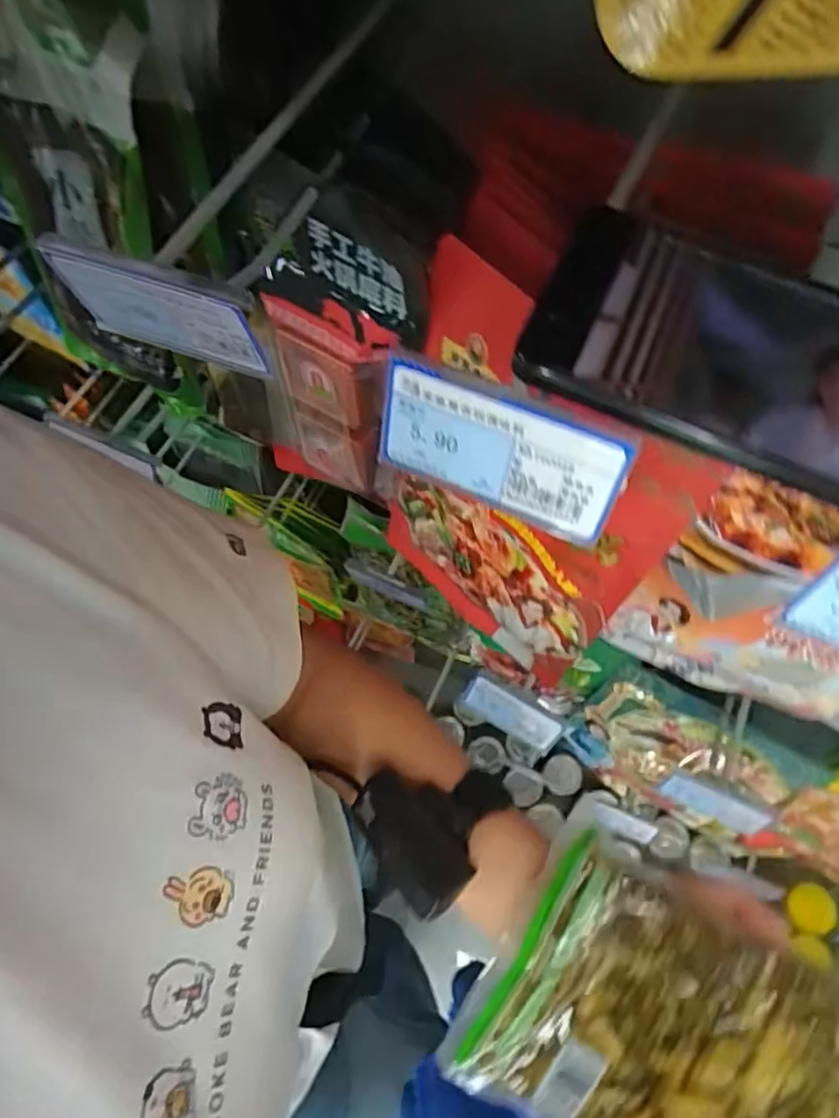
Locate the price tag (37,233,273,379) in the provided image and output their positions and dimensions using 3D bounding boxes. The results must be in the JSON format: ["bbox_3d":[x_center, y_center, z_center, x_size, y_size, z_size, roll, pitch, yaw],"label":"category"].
[{"bbox_3d":[-0.093,-0.091,0.241,0.081,0.048,0.007,20,70,9],"label":"price tag"}]

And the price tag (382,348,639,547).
[{"bbox_3d":[0.025,-0.035,0.211,0.081,0.045,0.005,23,49,15],"label":"price tag"}]

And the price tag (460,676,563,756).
[{"bbox_3d":[0.075,0.128,0.542,0.083,0.035,0.004,29,29,7],"label":"price tag"}]

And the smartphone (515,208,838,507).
[{"bbox_3d":[0.116,-0.057,0.202,0.162,0.012,0.077,21,70,10],"label":"smartphone"}]

